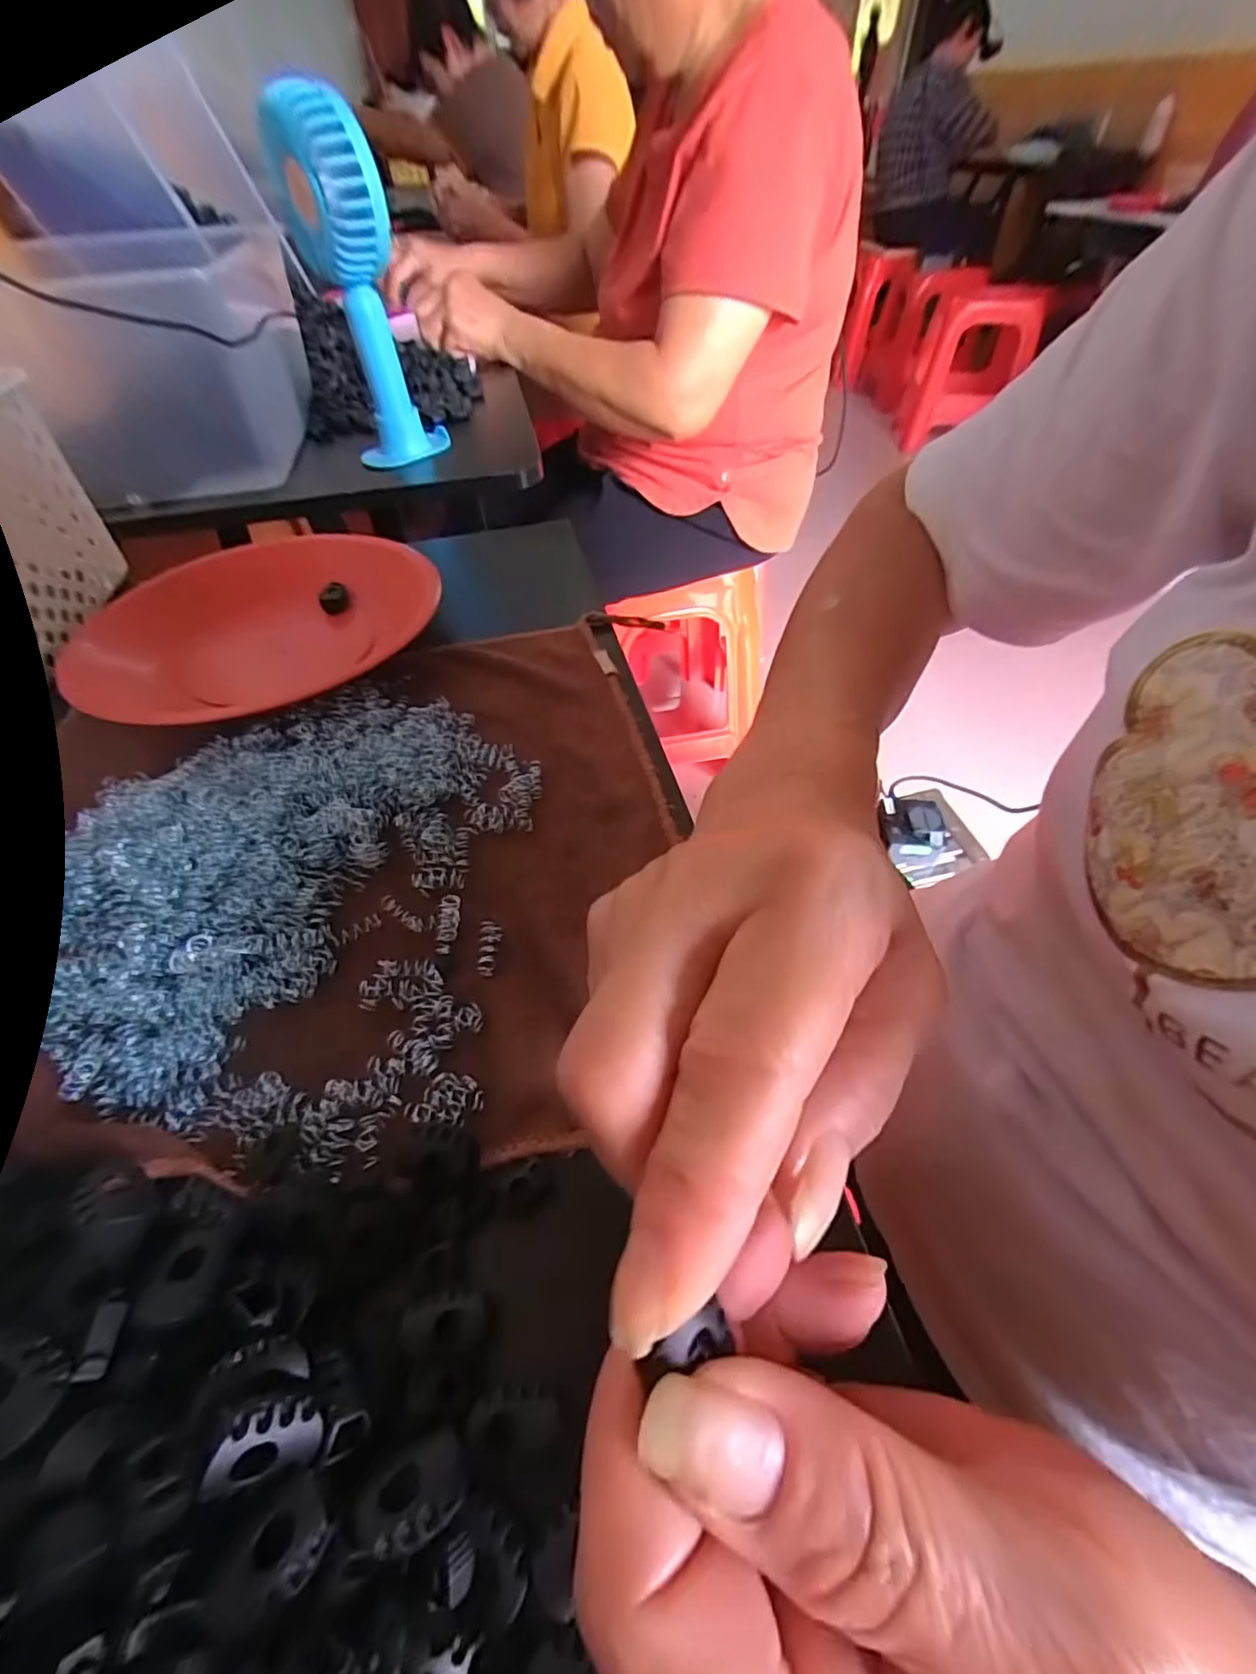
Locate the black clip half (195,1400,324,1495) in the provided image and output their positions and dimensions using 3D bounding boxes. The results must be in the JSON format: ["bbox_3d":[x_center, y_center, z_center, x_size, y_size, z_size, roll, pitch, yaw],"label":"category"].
[{"bbox_3d":[-0.073,0.124,0.121,0.020,0.004,0.012,20,63,-38],"label":"black clip half"}]

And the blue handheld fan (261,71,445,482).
[{"bbox_3d":[-0.223,-0.452,0.500,0.081,0.222,0.100,-20,54,-12],"label":"blue handheld fan"}]

